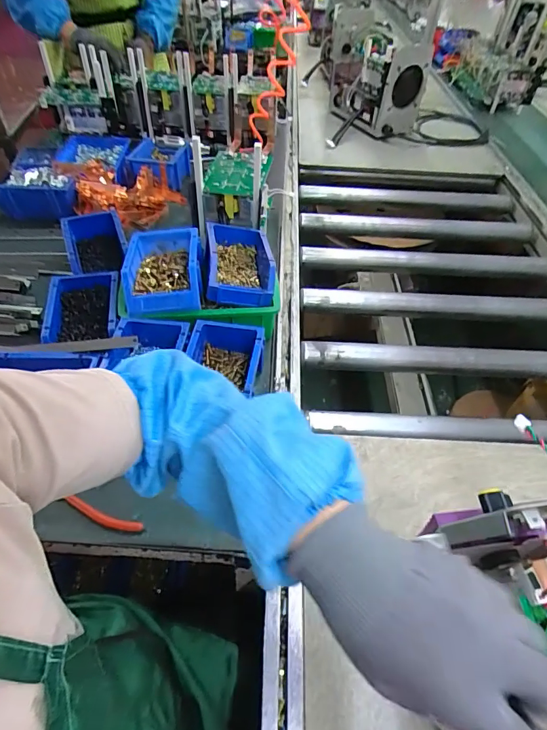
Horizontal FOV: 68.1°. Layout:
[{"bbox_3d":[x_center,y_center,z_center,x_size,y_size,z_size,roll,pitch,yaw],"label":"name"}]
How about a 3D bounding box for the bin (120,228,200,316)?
[{"bbox_3d":[-0.170,-0.150,0.622,0.110,0.049,0.156,-4,49,-6],"label":"bin"}]

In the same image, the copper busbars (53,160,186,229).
[{"bbox_3d":[-0.327,-0.386,0.881,0.200,0.092,0.221,24,52,18],"label":"copper busbars"}]

